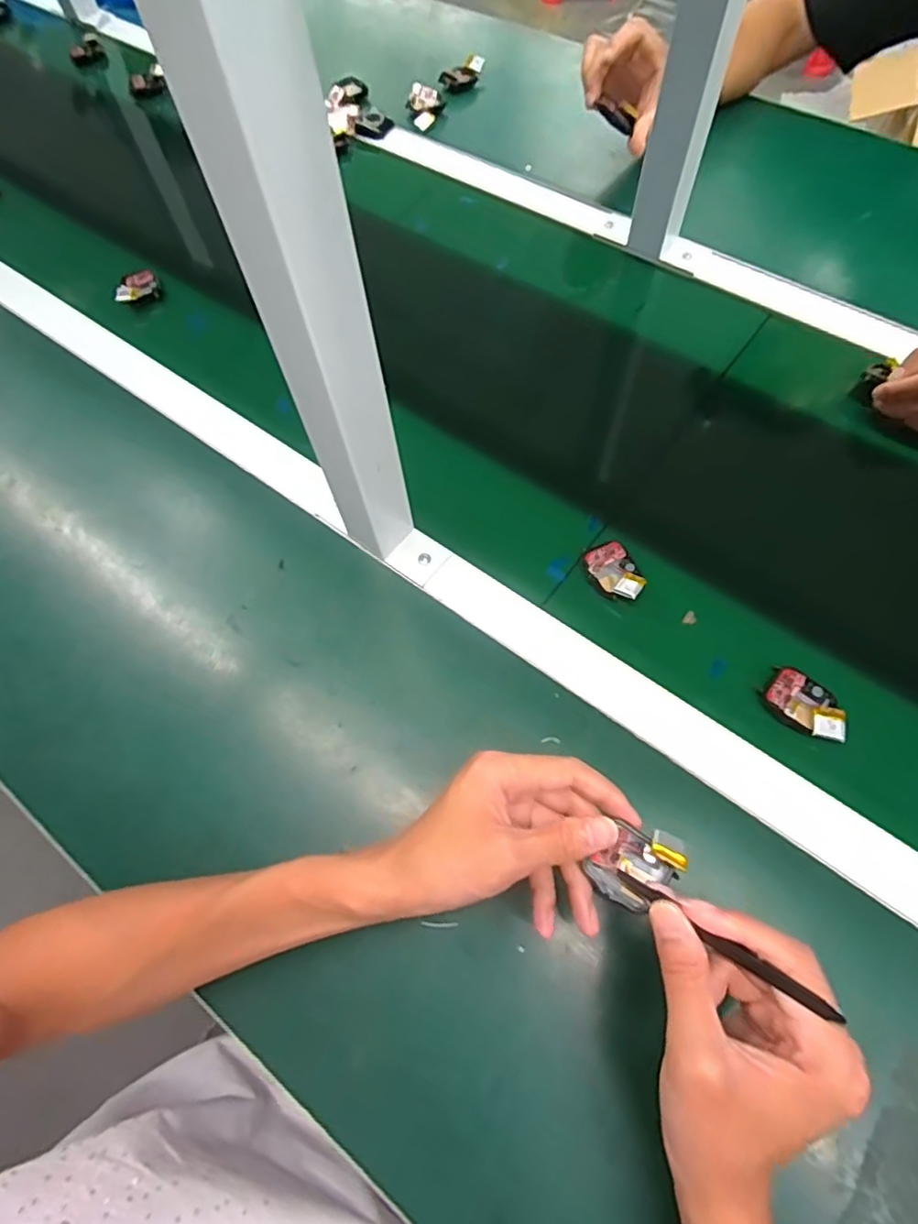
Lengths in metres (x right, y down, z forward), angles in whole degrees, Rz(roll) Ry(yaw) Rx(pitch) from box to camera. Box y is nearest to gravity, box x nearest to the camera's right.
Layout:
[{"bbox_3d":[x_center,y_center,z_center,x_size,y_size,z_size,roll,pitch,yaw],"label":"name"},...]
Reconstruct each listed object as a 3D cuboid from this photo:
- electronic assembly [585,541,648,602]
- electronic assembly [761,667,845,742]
[{"bbox_3d":[0.123,-0.031,0.463,0.034,0.022,0.055,-21,66,-7],"label":"electronic assembly"},{"bbox_3d":[0.242,0.065,0.415,0.053,0.015,0.041,29,70,15],"label":"electronic assembly"}]

